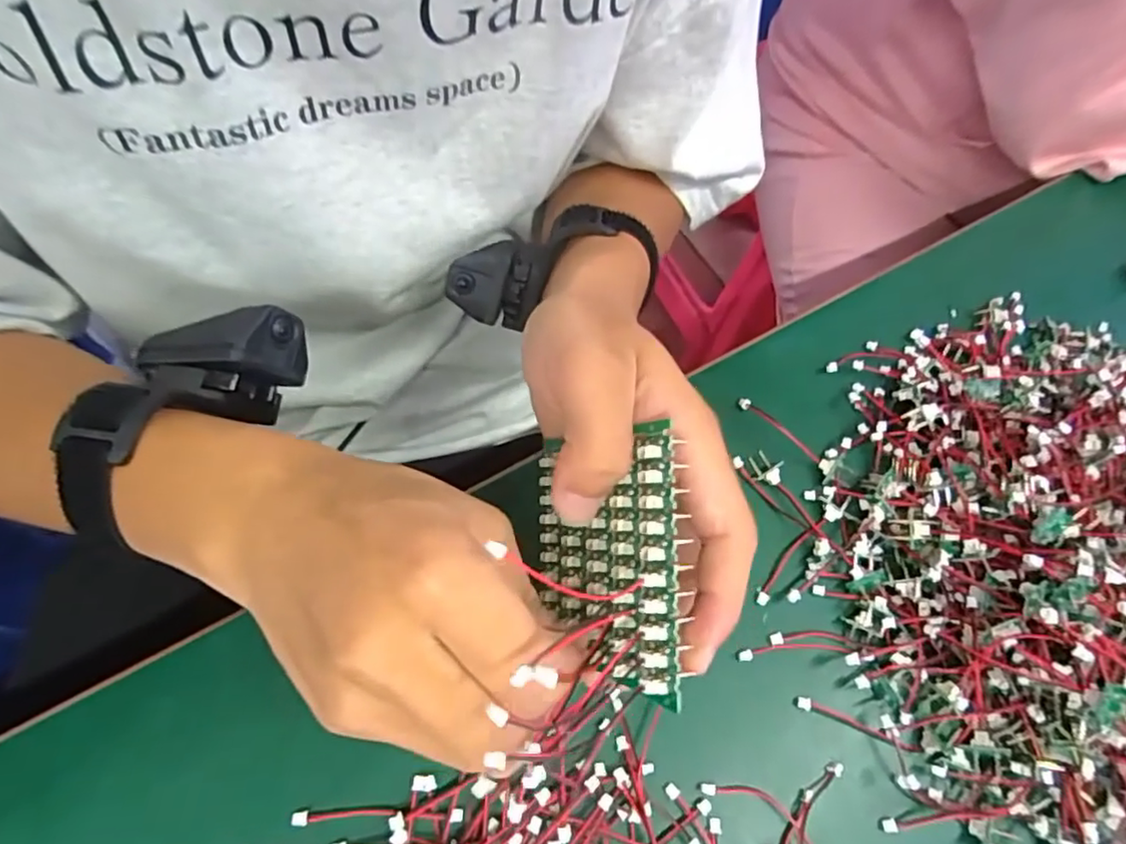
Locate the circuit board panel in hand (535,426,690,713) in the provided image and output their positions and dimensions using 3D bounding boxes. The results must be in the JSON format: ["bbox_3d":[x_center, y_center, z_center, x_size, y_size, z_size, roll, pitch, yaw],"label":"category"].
[{"bbox_3d":[0.011,0.044,0.214,0.009,0.087,0.076,6,82,-25],"label":"circuit board panel in hand"}]

